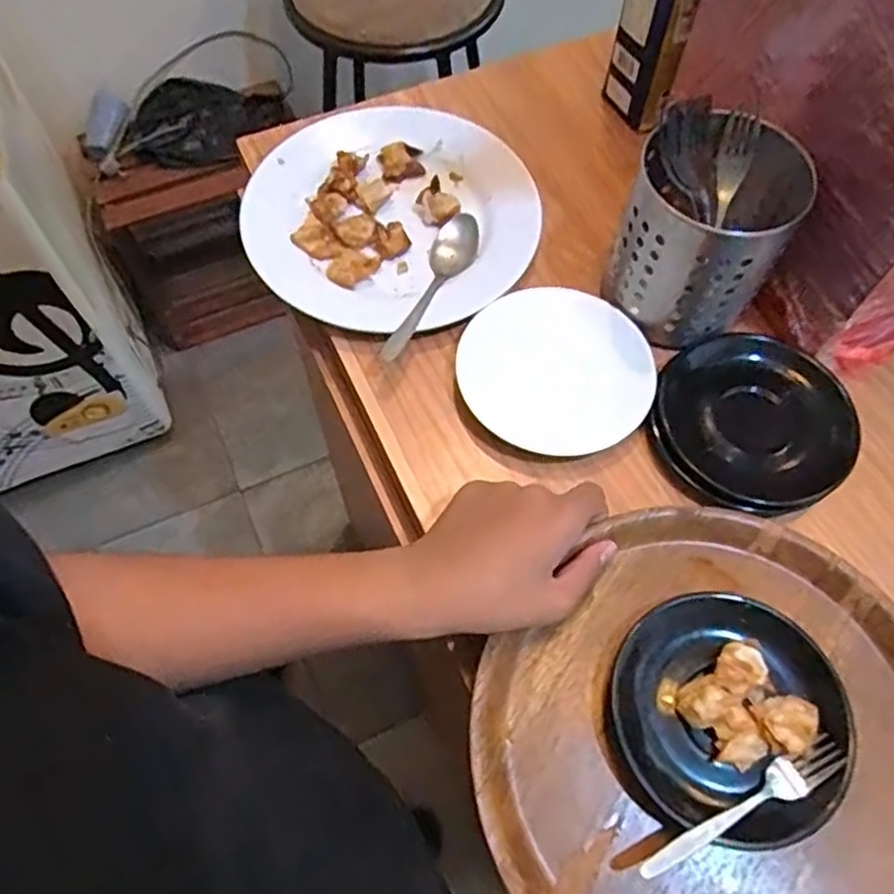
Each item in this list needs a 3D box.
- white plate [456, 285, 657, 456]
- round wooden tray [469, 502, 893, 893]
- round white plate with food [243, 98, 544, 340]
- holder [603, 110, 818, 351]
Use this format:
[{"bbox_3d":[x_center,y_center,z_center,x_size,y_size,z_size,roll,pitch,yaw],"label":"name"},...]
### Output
[{"bbox_3d":[0.085,-0.061,0.536,0.141,0.013,0.139,0,63,-1],"label":"white plate"},{"bbox_3d":[0.168,0.180,0.418,0.286,0.033,0.267,0,63,-1],"label":"round wooden tray"},{"bbox_3d":[-0.044,-0.201,0.608,0.245,0.029,0.239,0,63,-1],"label":"round white plate with food"},{"bbox_3d":[0.189,-0.162,0.529,0.117,0.115,0.120,24,65,10],"label":"holder"}]

